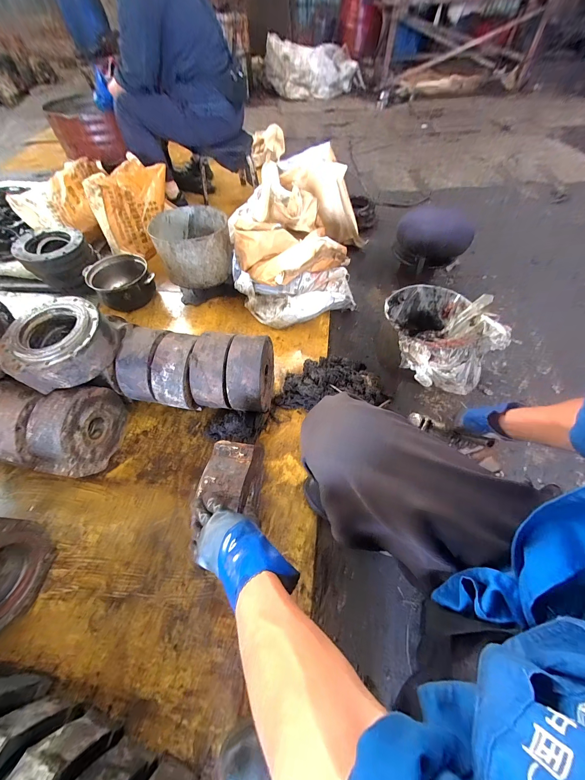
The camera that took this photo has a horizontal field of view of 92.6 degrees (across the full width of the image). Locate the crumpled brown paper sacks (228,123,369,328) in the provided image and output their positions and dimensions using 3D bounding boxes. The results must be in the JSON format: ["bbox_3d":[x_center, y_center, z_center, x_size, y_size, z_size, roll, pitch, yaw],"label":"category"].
[{"bbox_3d":[0.035,-0.673,1.204,0.535,0.309,0.888,3,57,5],"label":"crumpled brown paper sacks"}]

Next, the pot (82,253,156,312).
[{"bbox_3d":[-0.696,-0.452,1.165,0.234,0.101,0.246,-40,64,-21],"label":"pot"}]

